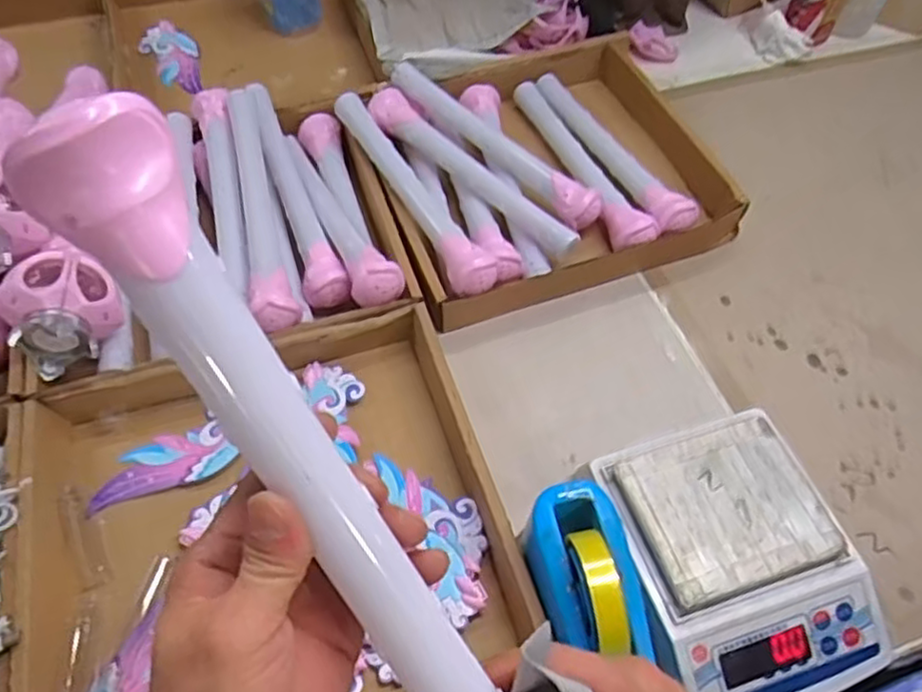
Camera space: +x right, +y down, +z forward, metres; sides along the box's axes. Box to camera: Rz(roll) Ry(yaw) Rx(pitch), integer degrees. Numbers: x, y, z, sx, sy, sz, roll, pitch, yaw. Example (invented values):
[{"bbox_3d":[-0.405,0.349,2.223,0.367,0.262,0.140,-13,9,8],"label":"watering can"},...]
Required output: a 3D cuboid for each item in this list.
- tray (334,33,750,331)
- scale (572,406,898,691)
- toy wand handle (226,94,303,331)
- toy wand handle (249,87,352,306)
[{"bbox_3d":[0.093,-0.218,0.844,0.419,0.081,0.354,-19,58,-14],"label":"tray"},{"bbox_3d":[0.220,0.171,0.566,0.180,0.078,0.224,-15,58,-12],"label":"scale"},{"bbox_3d":[-0.221,-0.156,0.746,0.056,0.038,0.332,-14,57,-11],"label":"toy wand handle"},{"bbox_3d":[-0.191,-0.176,0.778,0.051,0.057,0.308,-17,58,-13],"label":"toy wand handle"}]

